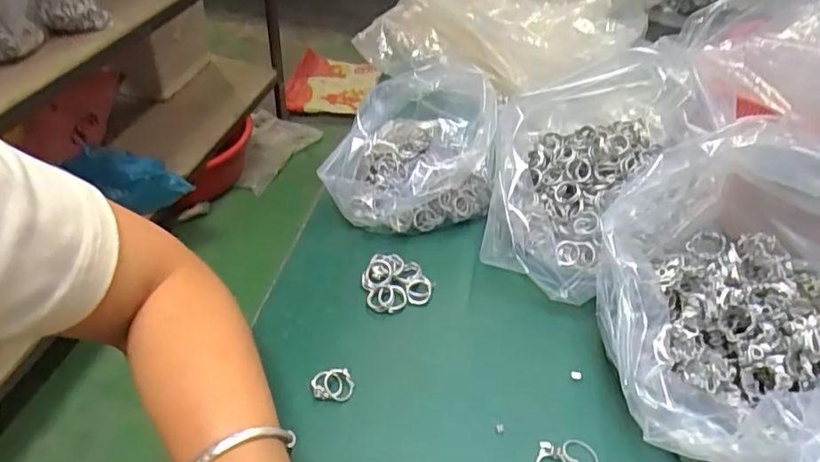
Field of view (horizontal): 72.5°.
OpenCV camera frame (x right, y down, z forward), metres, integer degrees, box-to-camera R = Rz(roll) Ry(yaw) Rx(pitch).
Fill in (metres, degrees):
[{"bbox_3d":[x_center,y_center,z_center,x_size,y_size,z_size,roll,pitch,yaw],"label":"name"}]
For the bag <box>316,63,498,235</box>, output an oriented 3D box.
[{"bbox_3d":[0.001,-0.065,0.485,0.117,0.123,0.130,30,48,25],"label":"bag"}]

